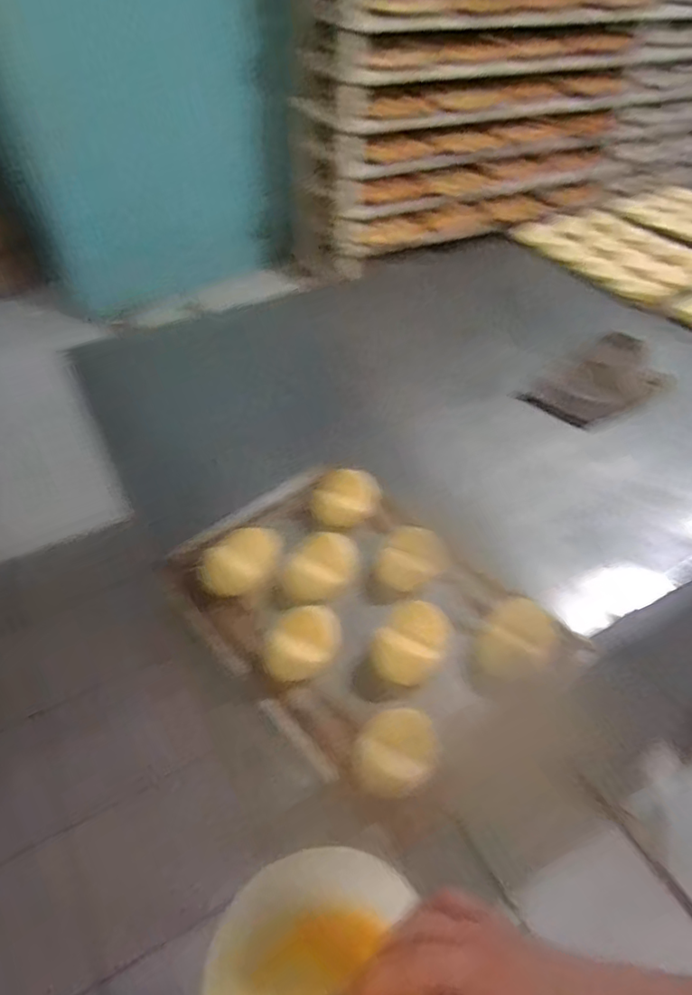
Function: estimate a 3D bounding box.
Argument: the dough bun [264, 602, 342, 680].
[{"bbox_3d":[-0.051,0.169,0.684,0.085,0.054,0.075,-5,46,-5],"label":"dough bun"}]

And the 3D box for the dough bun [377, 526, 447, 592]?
[{"bbox_3d":[0.087,0.079,0.766,0.075,0.032,0.082,0,45,0],"label":"dough bun"}]

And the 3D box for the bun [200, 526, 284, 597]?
[{"bbox_3d":[-0.132,0.079,0.749,0.099,0.040,0.071,-2,45,-2],"label":"bun"}]

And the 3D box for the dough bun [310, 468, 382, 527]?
[{"bbox_3d":[0.000,0.001,0.833,0.094,0.042,0.073,2,45,2],"label":"dough bun"}]

